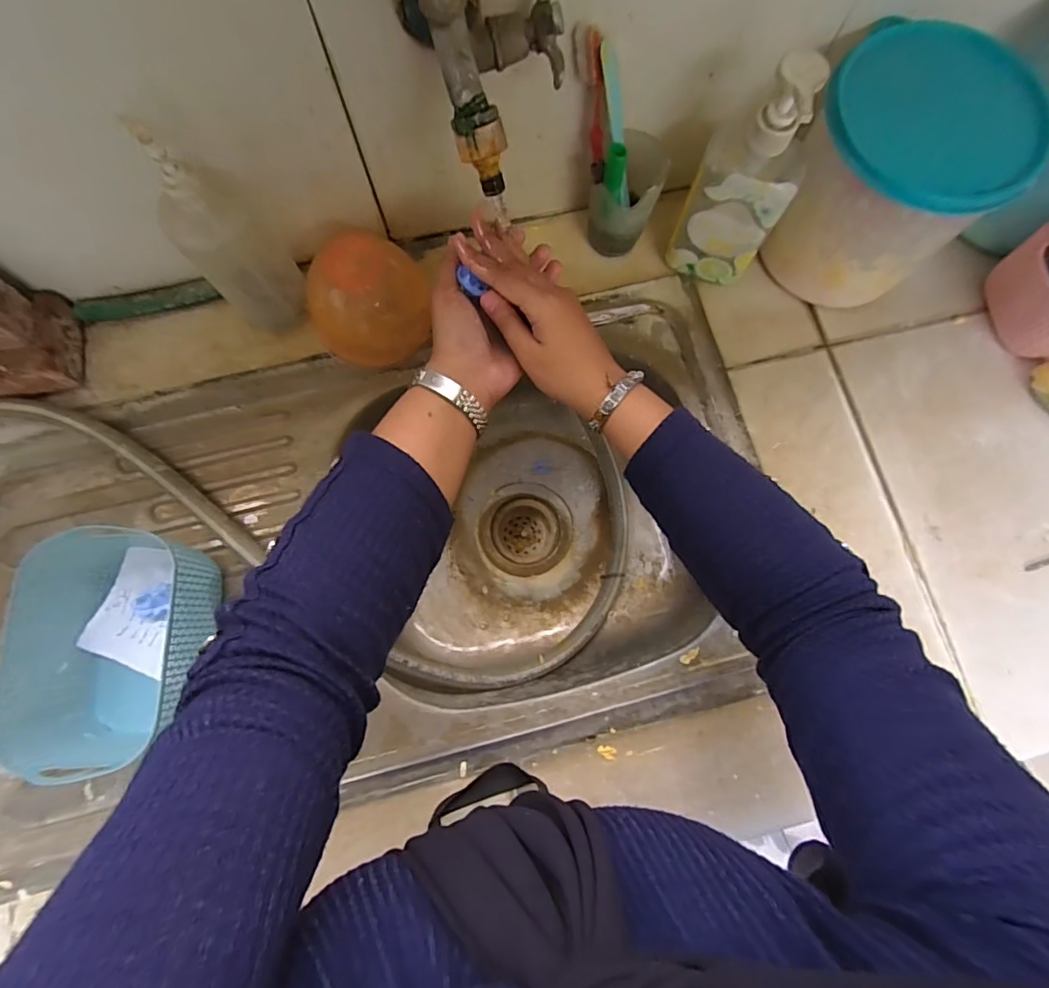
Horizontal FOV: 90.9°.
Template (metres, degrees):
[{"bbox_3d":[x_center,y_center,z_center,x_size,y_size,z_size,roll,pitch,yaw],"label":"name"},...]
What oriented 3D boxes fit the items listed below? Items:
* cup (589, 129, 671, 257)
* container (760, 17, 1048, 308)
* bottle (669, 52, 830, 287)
[{"bbox_3d":[0.092,-0.273,0.487,0.057,0.105,0.057,0,78,-1],"label":"cup"},{"bbox_3d":[0.314,-0.274,0.462,0.161,0.155,0.149,38,80,6],"label":"container"},{"bbox_3d":[0.185,-0.261,0.440,0.082,0.192,0.062,28,79,5],"label":"bottle"}]

